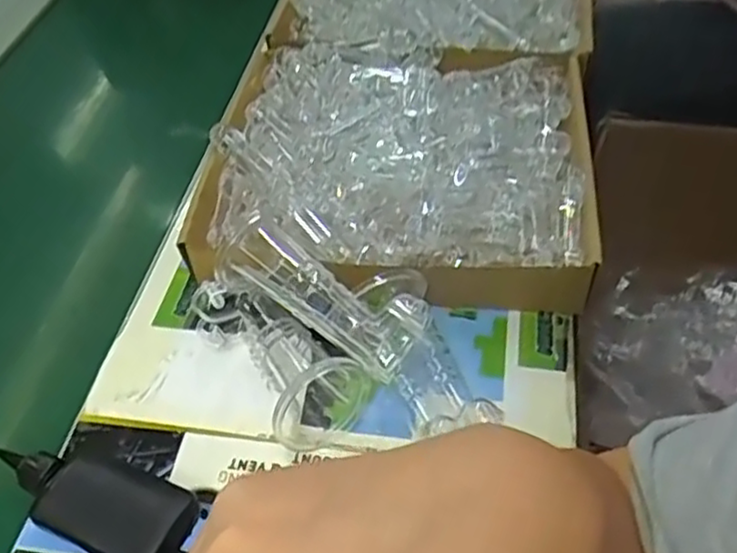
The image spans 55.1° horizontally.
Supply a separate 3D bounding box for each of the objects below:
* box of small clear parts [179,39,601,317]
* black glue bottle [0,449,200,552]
[{"bbox_3d":[0.024,-0.113,0.592,0.309,0.078,0.285,3,48,7],"label":"box of small clear parts"},{"bbox_3d":[-0.174,0.140,0.445,0.133,0.023,0.054,17,51,18],"label":"black glue bottle"}]

